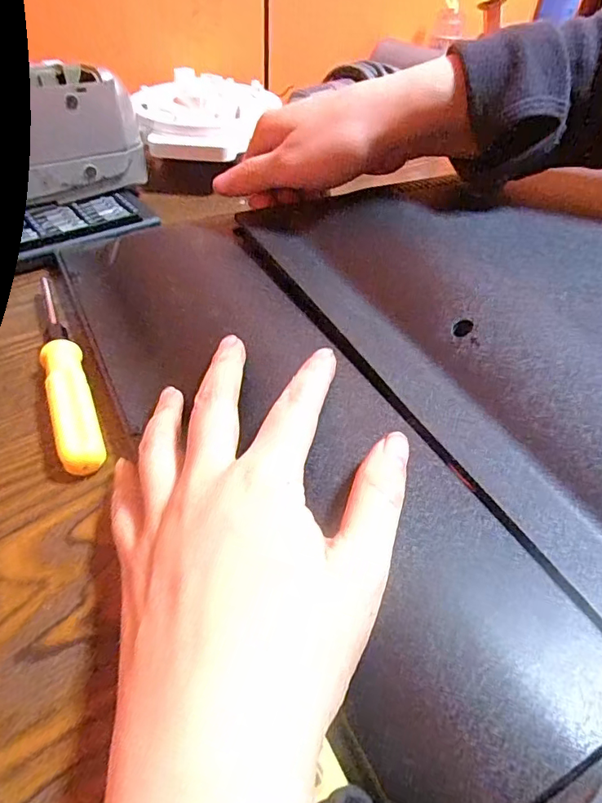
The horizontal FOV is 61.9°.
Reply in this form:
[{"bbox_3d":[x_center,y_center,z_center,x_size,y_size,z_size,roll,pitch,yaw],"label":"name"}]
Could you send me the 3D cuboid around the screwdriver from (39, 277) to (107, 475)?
[{"bbox_3d":[-0.120,-0.015,0.258,0.019,0.023,0.127,-16,47,-19],"label":"screwdriver"}]

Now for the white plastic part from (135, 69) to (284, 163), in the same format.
[{"bbox_3d":[-0.087,-0.267,0.464,0.127,0.043,0.141,-6,45,-10],"label":"white plastic part"}]

